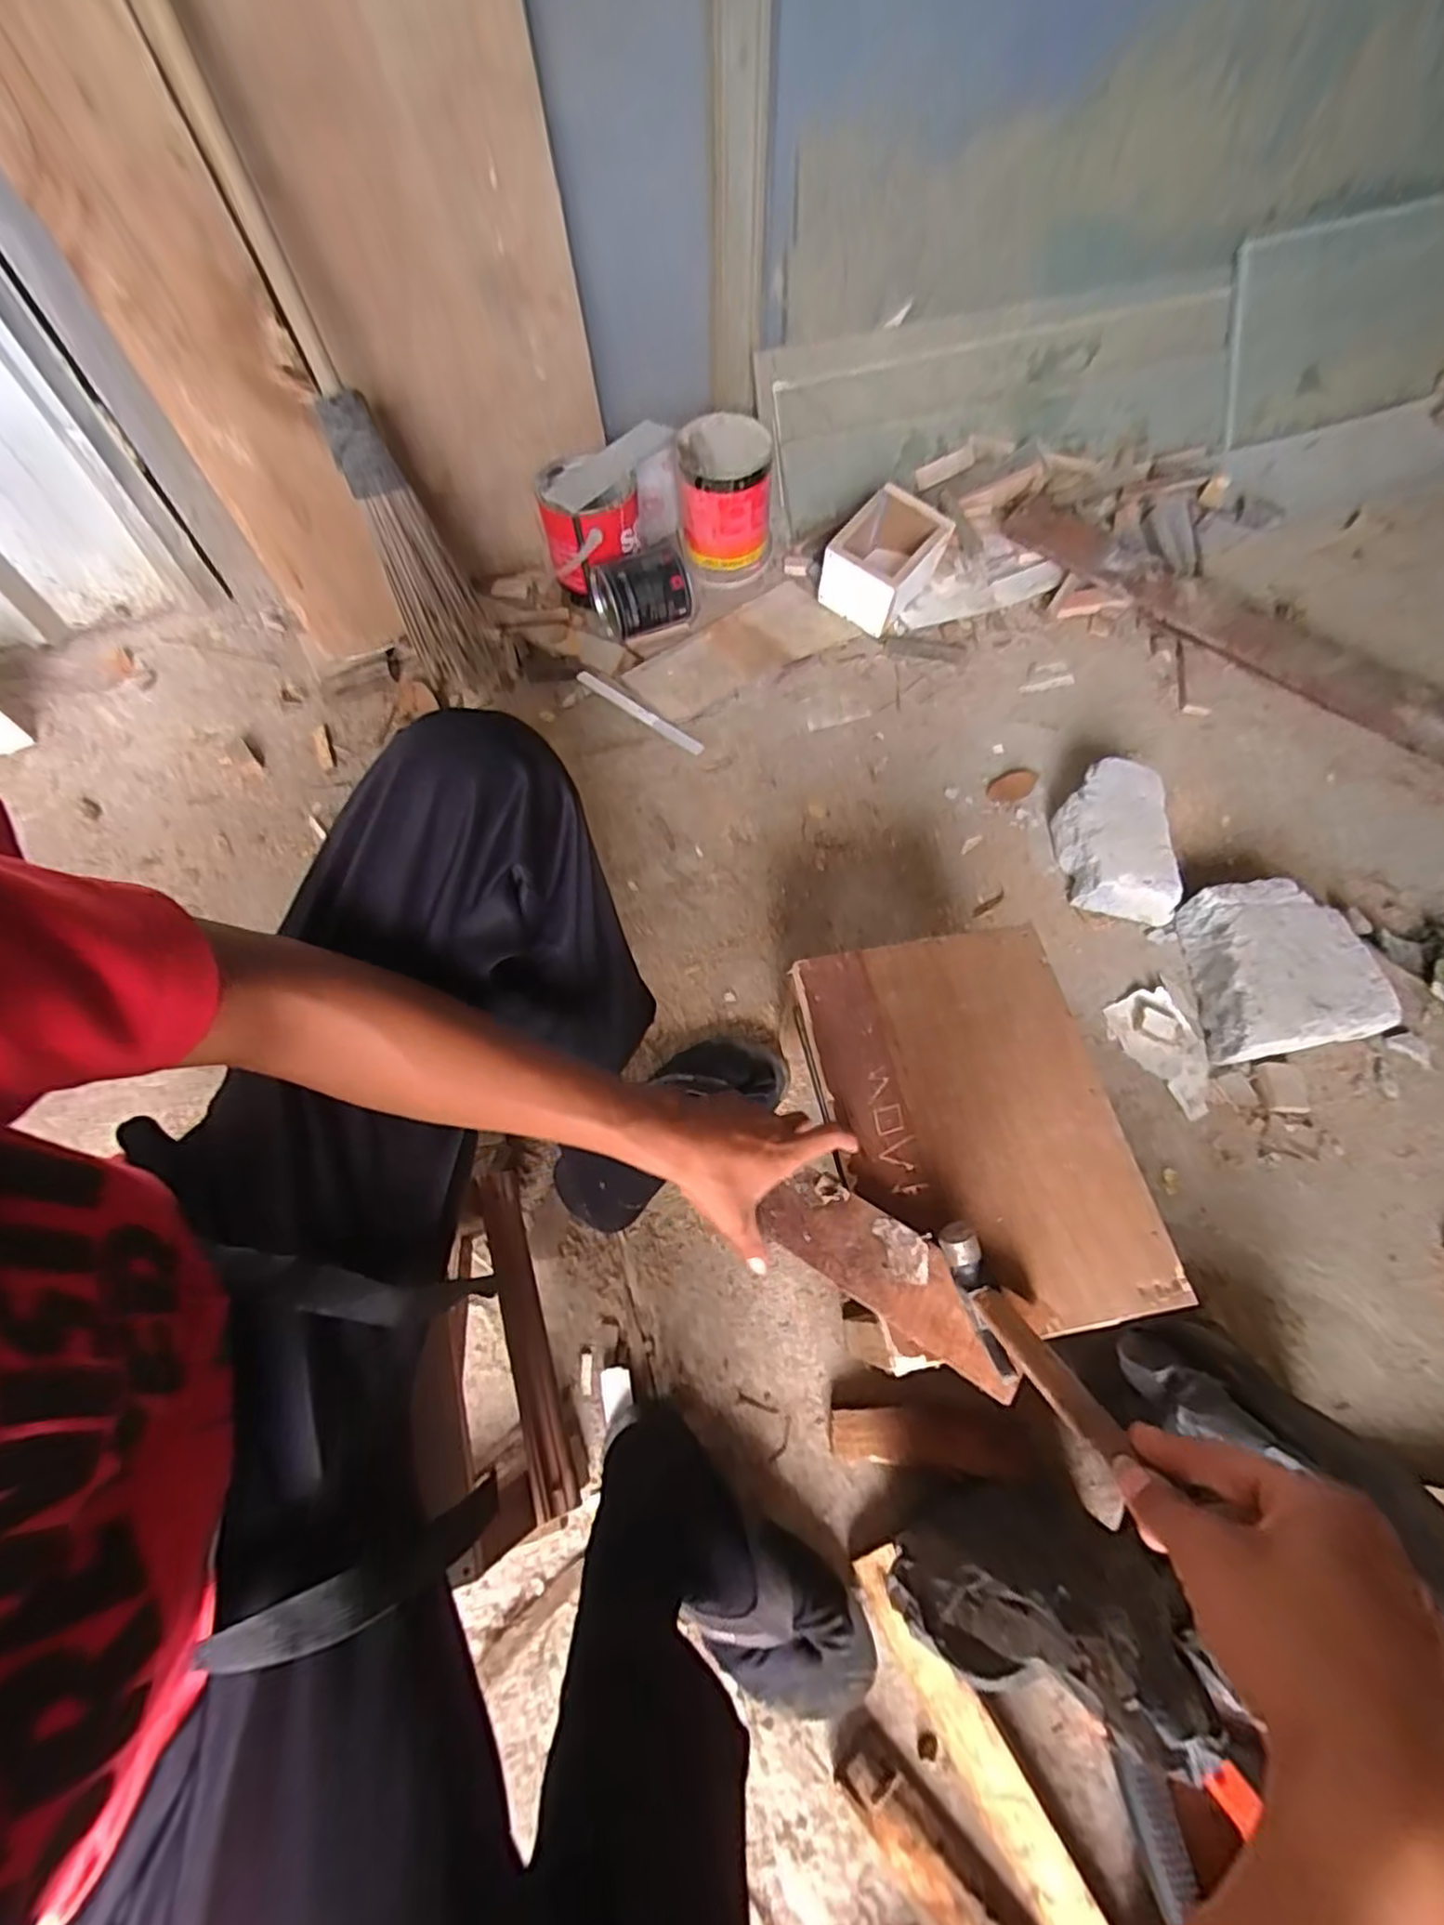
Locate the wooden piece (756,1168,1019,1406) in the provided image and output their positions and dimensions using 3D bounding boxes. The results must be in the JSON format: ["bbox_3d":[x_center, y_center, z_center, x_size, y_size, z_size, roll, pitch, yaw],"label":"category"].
[{"bbox_3d":[0.119,0.220,0.495,0.188,0.013,0.064,35,70,19],"label":"wooden piece"}]

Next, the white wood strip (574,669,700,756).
[{"bbox_3d":[-0.123,-0.378,1.055,0.241,0.010,0.022,36,70,18],"label":"white wood strip"}]

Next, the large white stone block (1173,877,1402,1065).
[{"bbox_3d":[0.645,0.006,0.820,0.186,0.063,0.205,-5,63,0],"label":"large white stone block"}]

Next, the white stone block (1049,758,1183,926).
[{"bbox_3d":[0.500,-0.157,0.902,0.121,0.068,0.211,2,64,3],"label":"white stone block"}]

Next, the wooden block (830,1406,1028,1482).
[{"bbox_3d":[0.183,0.432,0.637,0.167,0.028,0.048,2,64,3],"label":"wooden block"}]

